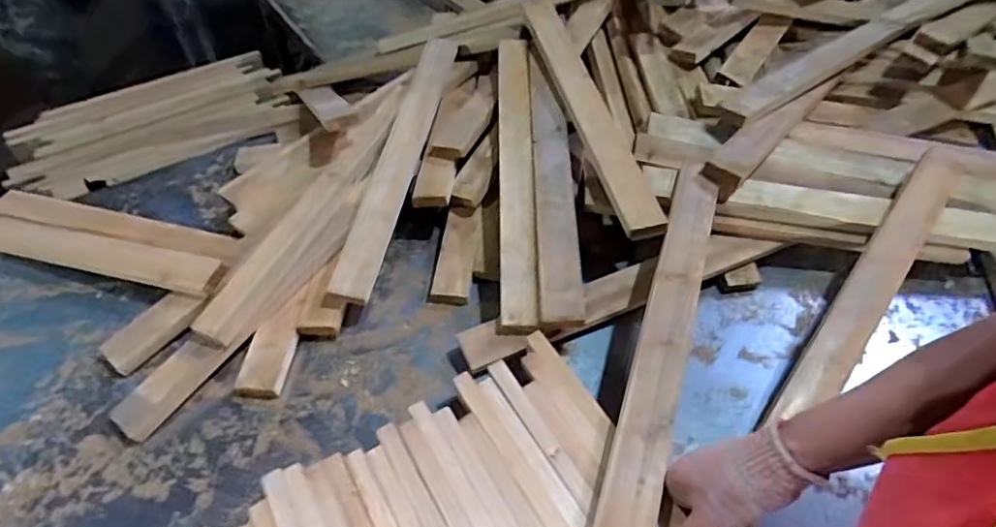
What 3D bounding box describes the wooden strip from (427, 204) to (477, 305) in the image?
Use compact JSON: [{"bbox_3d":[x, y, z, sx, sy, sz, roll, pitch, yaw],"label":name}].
[{"bbox_3d":[-0.059,-0.014,0.779,0.052,0.028,0.155,3,62,8],"label":"wooden strip"}]

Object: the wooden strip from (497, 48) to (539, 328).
[{"bbox_3d":[0.026,-0.134,0.770,0.050,0.027,0.496,-2,64,3],"label":"wooden strip"}]

